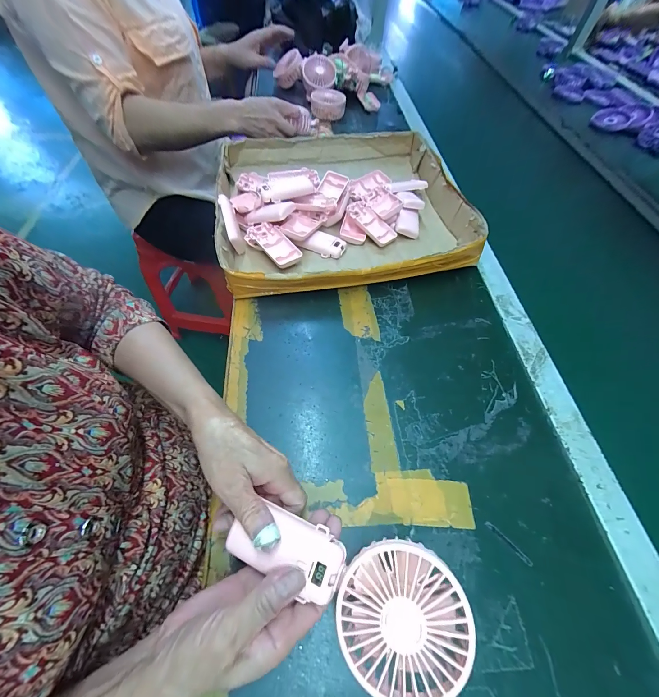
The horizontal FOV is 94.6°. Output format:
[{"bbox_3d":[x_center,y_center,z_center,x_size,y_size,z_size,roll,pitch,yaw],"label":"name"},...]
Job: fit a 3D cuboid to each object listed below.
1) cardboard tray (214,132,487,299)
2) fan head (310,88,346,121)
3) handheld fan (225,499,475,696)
[{"bbox_3d":[0.019,-0.258,0.538,0.394,0.061,0.388,-6,58,-6],"label":"cardboard tray"},{"bbox_3d":[-0.005,-0.624,0.772,0.087,0.040,0.086,-1,58,-3],"label":"fan head"},{"bbox_3d":[0.007,0.166,0.215,0.172,0.026,0.080,14,57,21],"label":"handheld fan"}]

